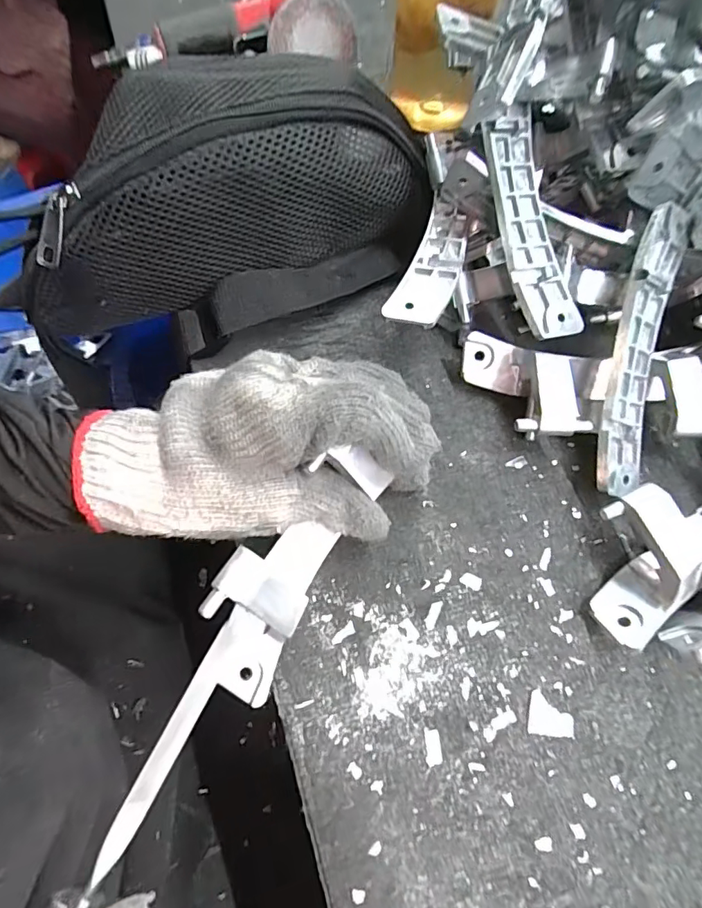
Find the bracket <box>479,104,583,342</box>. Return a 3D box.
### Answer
[{"bbox_3d":[0.095,-0.122,0.269,0.033,0.010,0.120,-16,93,-8],"label":"bracket"}]

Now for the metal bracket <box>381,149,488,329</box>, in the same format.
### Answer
[{"bbox_3d":[0.048,-0.115,0.270,0.030,0.039,0.087,22,68,8],"label":"metal bracket"}]

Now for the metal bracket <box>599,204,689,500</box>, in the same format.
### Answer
[{"bbox_3d":[0.151,-0.054,0.265,0.031,0.017,0.151,11,92,3],"label":"metal bracket"}]

